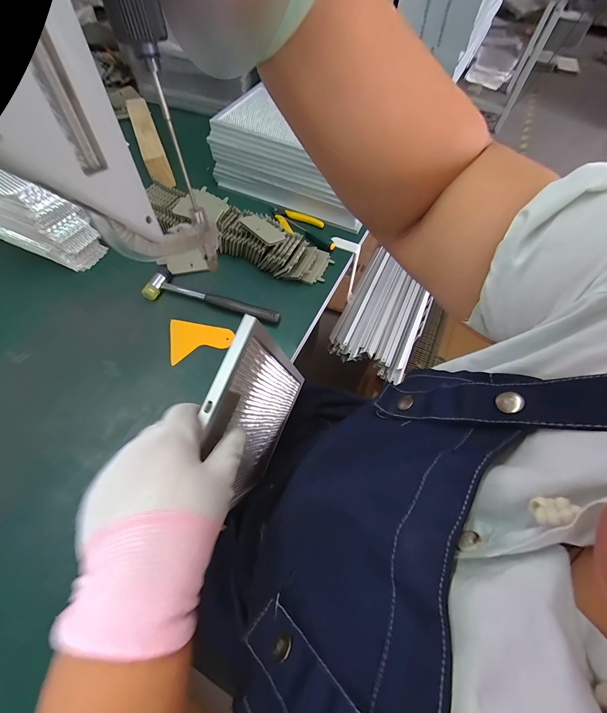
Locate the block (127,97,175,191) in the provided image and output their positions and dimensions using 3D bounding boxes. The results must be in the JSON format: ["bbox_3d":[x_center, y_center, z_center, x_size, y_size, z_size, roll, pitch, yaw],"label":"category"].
[{"bbox_3d":[-0.359,-0.503,0.701,0.046,0.059,0.291,-20,63,-13],"label":"block"}]

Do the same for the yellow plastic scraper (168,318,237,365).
[{"bbox_3d":[-0.168,-0.034,0.496,0.099,0.005,0.079,-12,62,-9],"label":"yellow plastic scraper"}]

